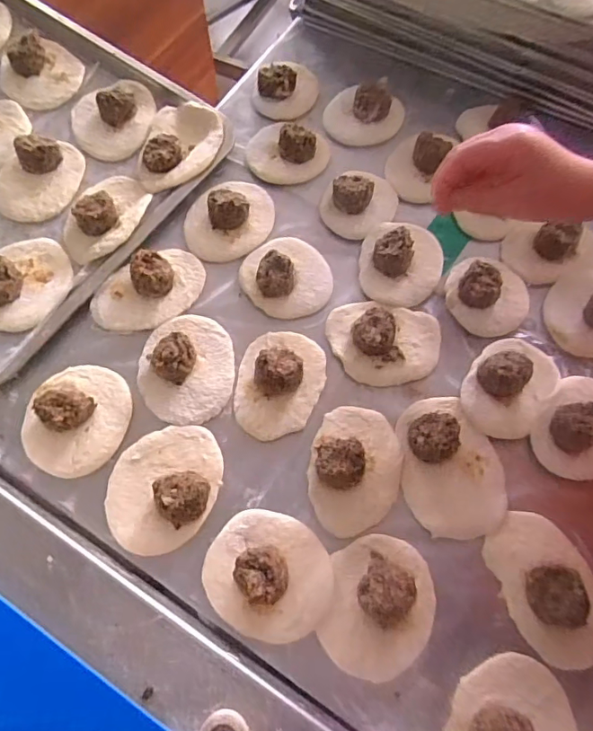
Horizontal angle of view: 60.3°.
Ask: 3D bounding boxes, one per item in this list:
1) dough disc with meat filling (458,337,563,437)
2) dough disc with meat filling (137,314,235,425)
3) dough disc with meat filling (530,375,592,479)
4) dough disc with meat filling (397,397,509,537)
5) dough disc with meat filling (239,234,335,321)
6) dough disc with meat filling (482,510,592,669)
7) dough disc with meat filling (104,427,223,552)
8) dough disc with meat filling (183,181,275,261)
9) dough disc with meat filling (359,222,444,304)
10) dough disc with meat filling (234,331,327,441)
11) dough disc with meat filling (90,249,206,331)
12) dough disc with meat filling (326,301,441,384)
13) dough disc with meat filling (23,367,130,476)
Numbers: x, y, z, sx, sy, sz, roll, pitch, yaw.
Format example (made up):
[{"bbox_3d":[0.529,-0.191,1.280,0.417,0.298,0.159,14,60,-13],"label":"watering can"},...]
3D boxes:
[{"bbox_3d":[0.188,0.014,0.446,0.066,0.024,0.102,35,71,13],"label":"dough disc with meat filling"},{"bbox_3d":[-0.100,-0.002,0.455,0.082,0.030,0.102,-3,67,-2],"label":"dough disc with meat filling"},{"bbox_3d":[0.247,0.049,0.430,0.092,0.025,0.080,-23,69,-10],"label":"dough disc with meat filling"},{"bbox_3d":[0.130,0.080,0.421,0.082,0.024,0.114,-1,67,-1],"label":"dough disc with meat filling"},{"bbox_3d":[-0.010,-0.091,0.495,0.084,0.032,0.087,0,67,-1],"label":"dough disc with meat filling"},{"bbox_3d":[0.190,0.164,0.381,0.066,0.031,0.103,-19,68,-9],"label":"dough disc with meat filling"},{"bbox_3d":[-0.109,0.095,0.411,0.084,0.024,0.106,21,68,8],"label":"dough disc with meat filling"},{"bbox_3d":[-0.070,-0.157,0.519,0.091,0.029,0.086,0,67,-1],"label":"dough disc with meat filling"},{"bbox_3d":[0.105,-0.107,0.505,0.079,0.034,0.096,14,67,5],"label":"dough disc with meat filling"},{"bbox_3d":[-0.017,0.010,0.447,0.075,0.025,0.100,23,68,9],"label":"dough disc with meat filling"},{"bbox_3d":[-0.141,-0.075,0.483,0.110,0.028,0.070,-32,71,-14],"label":"dough disc with meat filling"},{"bbox_3d":[0.083,-0.028,0.470,0.100,0.027,0.083,-7,67,-4],"label":"dough disc with meat filling"},{"bbox_3d":[-0.189,0.043,0.436,0.084,0.027,0.097,17,67,6],"label":"dough disc with meat filling"}]

